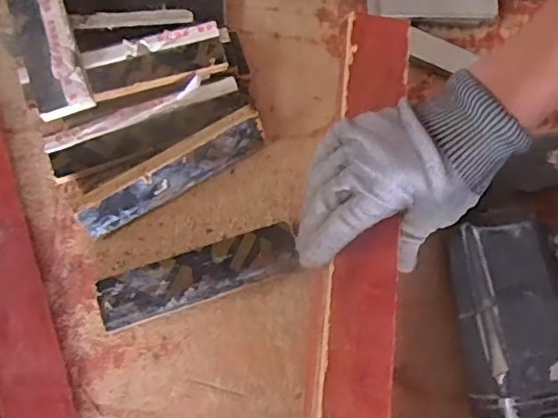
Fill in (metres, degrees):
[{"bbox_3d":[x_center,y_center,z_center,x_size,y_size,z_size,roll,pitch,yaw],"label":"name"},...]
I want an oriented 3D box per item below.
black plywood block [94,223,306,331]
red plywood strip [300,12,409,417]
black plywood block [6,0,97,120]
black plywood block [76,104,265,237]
[{"bbox_3d":[-0.064,0.053,0.464,0.158,0.019,0.041,-18,77,-4],"label":"black plywood block"},{"bbox_3d":[0.052,0.085,0.409,0.058,0.020,0.485,7,78,0],"label":"red plywood strip"},{"bbox_3d":[-0.190,-0.149,0.459,0.042,0.014,0.163,-20,77,-5],"label":"black plywood block"},{"bbox_3d":[-0.085,-0.029,0.467,0.159,0.043,0.014,-30,54,-6],"label":"black plywood block"}]

